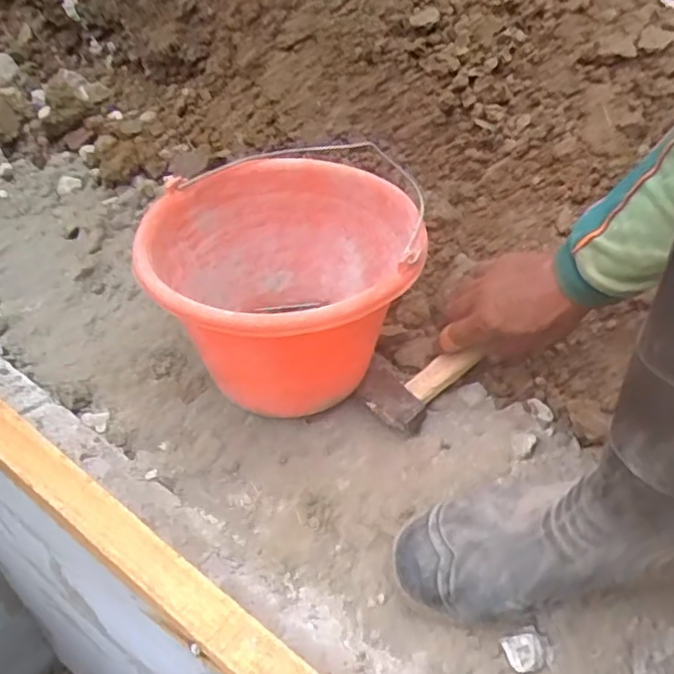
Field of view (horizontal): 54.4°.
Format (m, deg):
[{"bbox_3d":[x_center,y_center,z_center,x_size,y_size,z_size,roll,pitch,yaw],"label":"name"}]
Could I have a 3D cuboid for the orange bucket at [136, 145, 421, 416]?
[{"bbox_3d":[-0.051,-0.037,0.624,0.239,0.186,0.232,2,48,-2],"label":"orange bucket"}]

